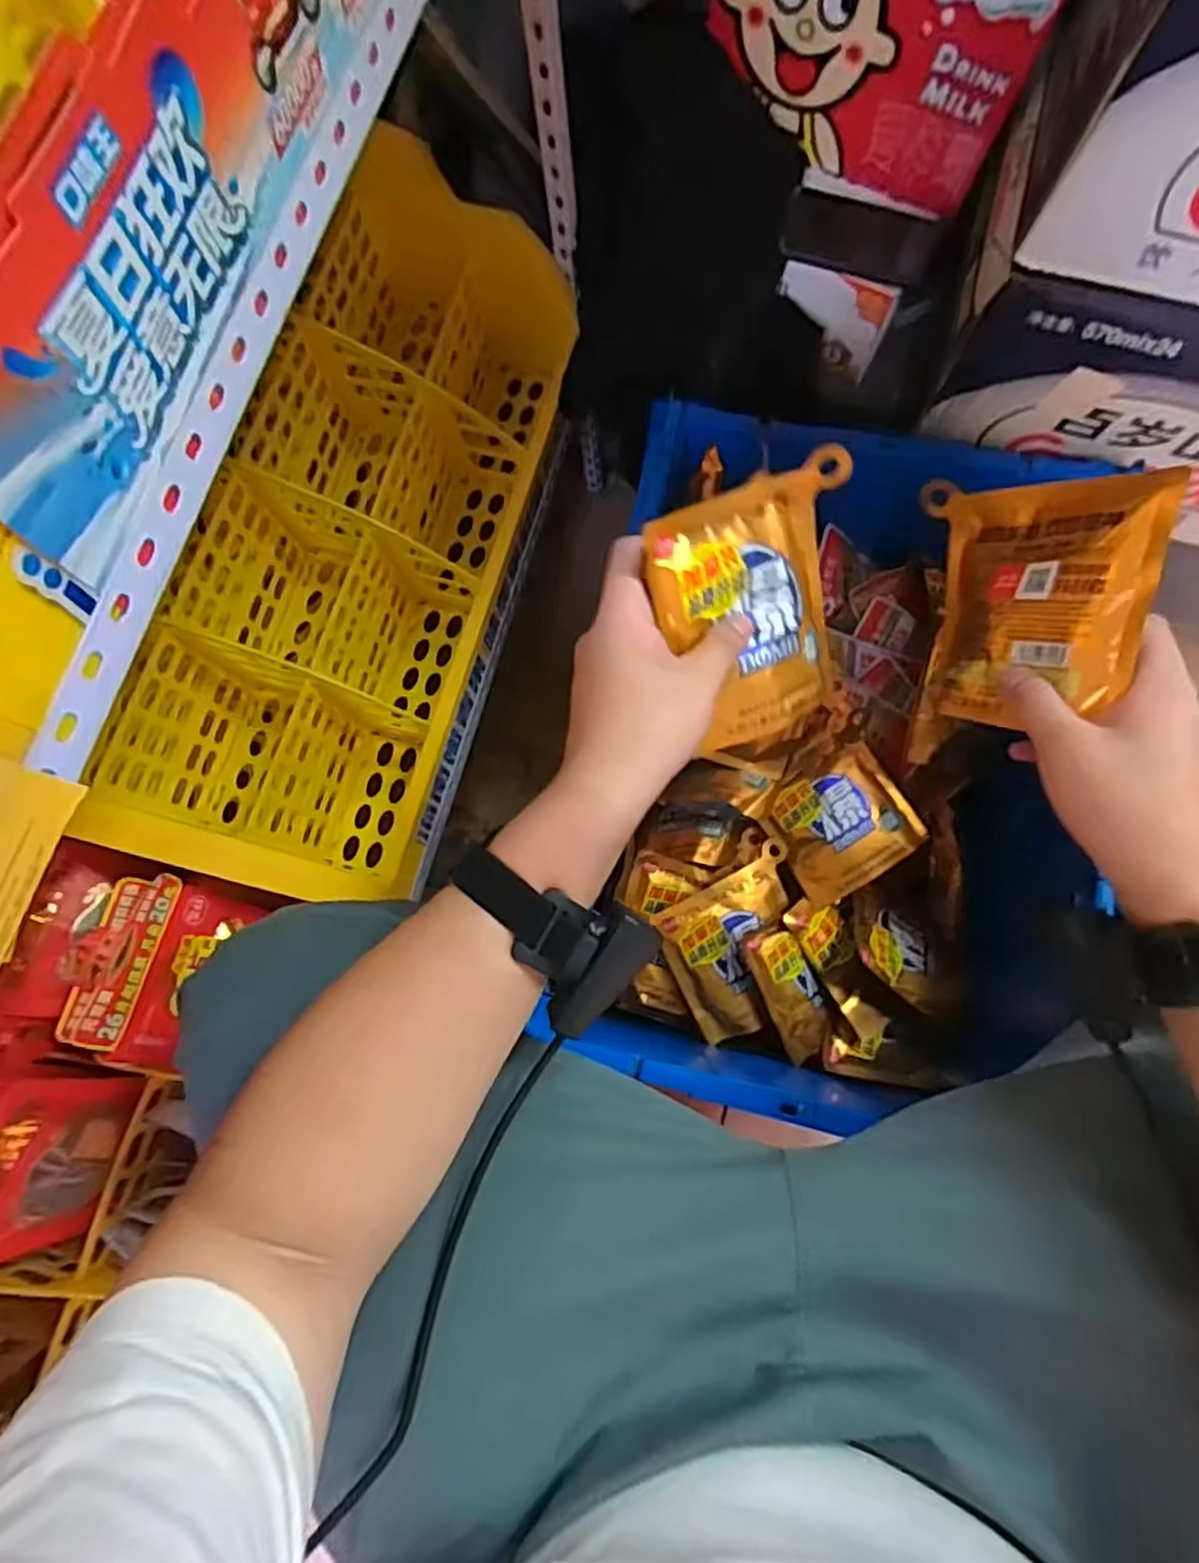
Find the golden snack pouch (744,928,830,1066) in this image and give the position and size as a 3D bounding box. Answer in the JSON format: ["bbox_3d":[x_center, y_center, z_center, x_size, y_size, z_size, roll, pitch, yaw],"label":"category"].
[{"bbox_3d":[0.176,0.191,0.670,0.051,0.014,0.120,-22,93,-3],"label":"golden snack pouch"}]

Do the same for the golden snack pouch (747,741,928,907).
[{"bbox_3d":[0.228,0.037,0.698,0.127,0.028,0.114,-33,80,-5],"label":"golden snack pouch"}]

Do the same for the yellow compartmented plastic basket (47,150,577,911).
[{"bbox_3d":[-0.199,-0.240,0.717,0.226,0.191,0.637,16,80,4],"label":"yellow compartmented plastic basket"}]

